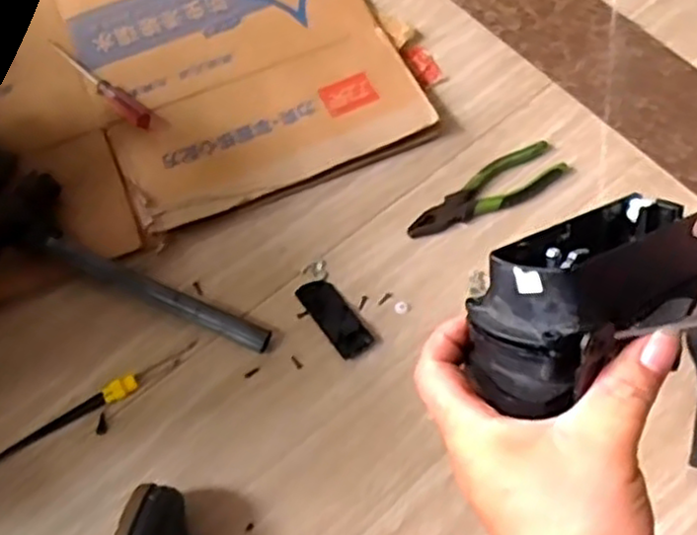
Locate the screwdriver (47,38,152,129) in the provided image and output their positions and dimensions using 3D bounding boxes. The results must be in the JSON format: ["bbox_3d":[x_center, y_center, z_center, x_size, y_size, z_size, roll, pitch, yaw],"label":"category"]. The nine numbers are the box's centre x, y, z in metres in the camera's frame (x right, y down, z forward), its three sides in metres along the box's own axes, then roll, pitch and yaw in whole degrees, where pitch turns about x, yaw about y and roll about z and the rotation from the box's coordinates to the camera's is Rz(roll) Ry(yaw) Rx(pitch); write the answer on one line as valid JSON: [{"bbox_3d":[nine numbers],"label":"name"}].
[{"bbox_3d":[-0.309,-0.228,0.870,0.190,0.018,0.030,38,70,16],"label":"screwdriver"}]

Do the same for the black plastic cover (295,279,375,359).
[{"bbox_3d":[-0.015,0.049,0.756,0.040,0.023,0.096,-33,69,-15],"label":"black plastic cover"}]

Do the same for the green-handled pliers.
[{"bbox_3d":[0.158,-0.087,0.817,0.201,0.019,0.055,-25,68,-12],"label":"green-handled pliers"}]

